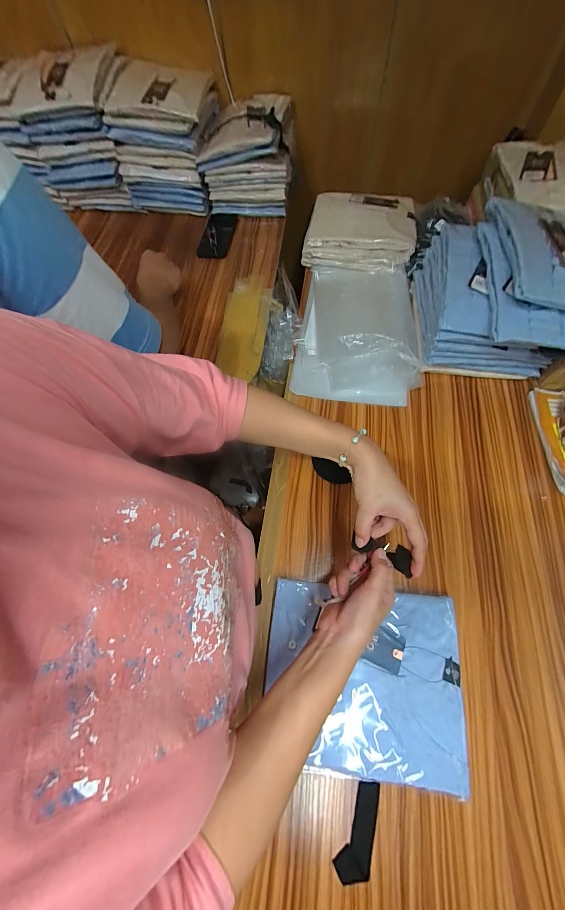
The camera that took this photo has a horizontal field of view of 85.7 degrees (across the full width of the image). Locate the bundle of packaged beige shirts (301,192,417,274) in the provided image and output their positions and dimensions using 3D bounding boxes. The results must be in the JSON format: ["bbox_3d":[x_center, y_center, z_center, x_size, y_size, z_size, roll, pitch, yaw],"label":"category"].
[{"bbox_3d":[0.198,-0.565,0.767,0.263,0.048,0.238,14,67,9],"label":"bundle of packaged beige shirts"}]

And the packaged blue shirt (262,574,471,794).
[{"bbox_3d":[0.107,0.295,0.410,0.248,0.037,0.211,4,65,6],"label":"packaged blue shirt"}]

